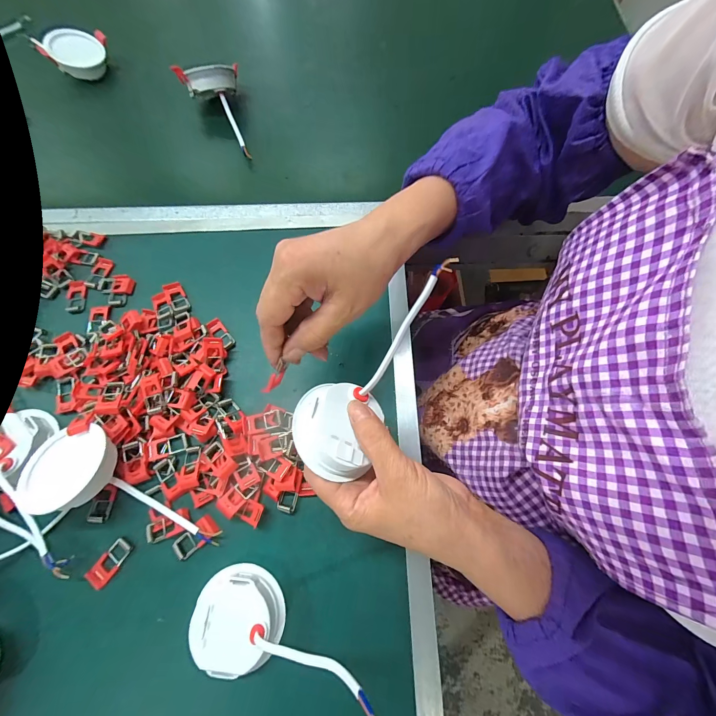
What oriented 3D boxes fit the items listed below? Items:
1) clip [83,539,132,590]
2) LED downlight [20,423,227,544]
[{"bbox_3d":[-0.210,0.172,0.268,0.019,0.004,0.037,32,74,11],"label":"clip"},{"bbox_3d":[-0.193,0.103,0.266,0.159,0.035,0.064,12,71,5],"label":"LED downlight"}]

